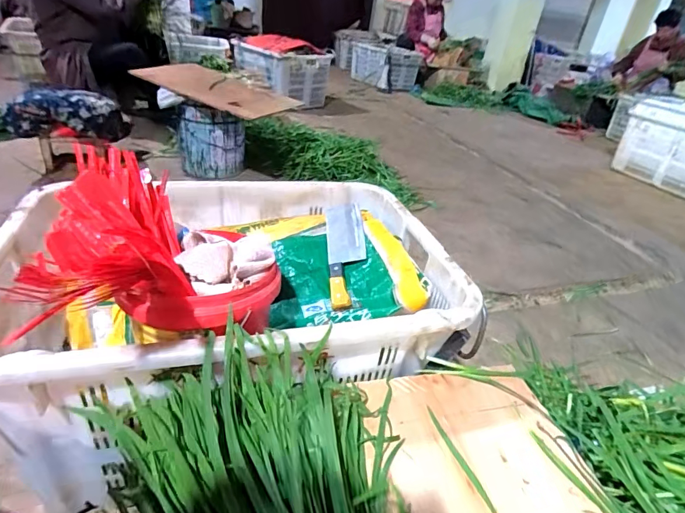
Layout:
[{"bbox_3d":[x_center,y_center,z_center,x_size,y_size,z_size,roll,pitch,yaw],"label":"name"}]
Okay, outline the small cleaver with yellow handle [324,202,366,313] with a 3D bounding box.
[{"bbox_3d":[0.007,-0.014,0.774,0.070,0.018,0.278,-11,40,5],"label":"small cleaver with yellow handle"}]

